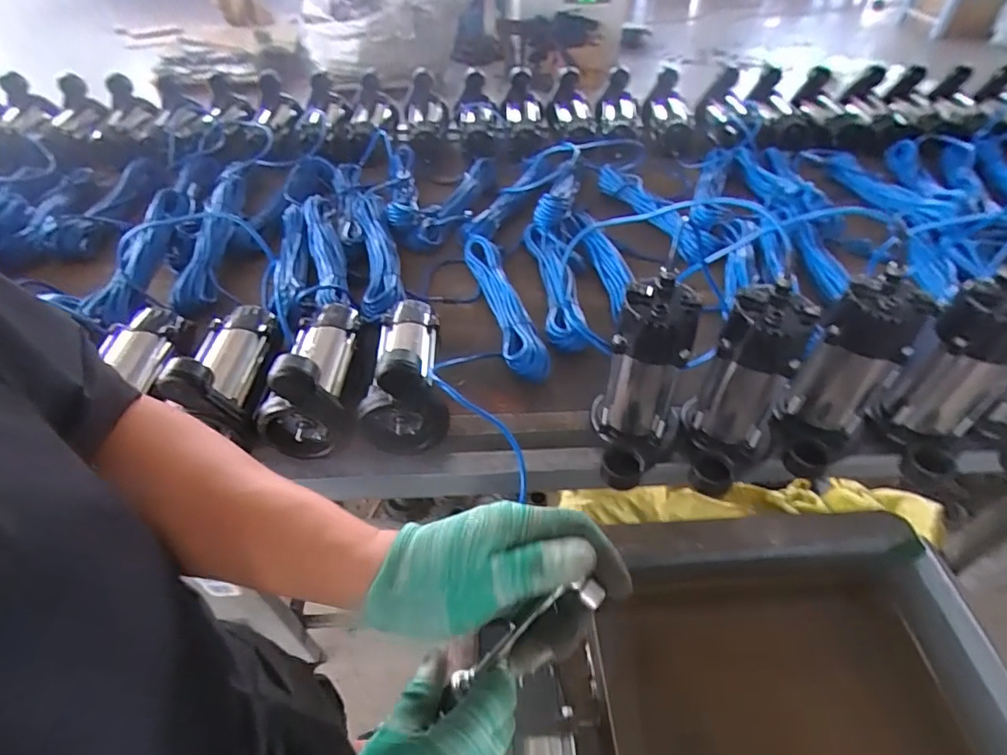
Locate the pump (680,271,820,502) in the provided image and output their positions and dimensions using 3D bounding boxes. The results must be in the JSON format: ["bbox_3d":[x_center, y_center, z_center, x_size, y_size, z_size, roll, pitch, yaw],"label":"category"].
[{"bbox_3d":[0.287,0.021,0.642,0.112,0.225,0.143,24,51,22],"label":"pump"}]

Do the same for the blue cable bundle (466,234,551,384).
[{"bbox_3d":[-0.001,-0.132,0.916,0.073,0.045,0.356,-10,47,-10],"label":"blue cable bundle"}]

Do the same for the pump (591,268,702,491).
[{"bbox_3d":[0.168,0.011,0.655,0.104,0.225,0.143,12,48,12],"label":"pump"}]

